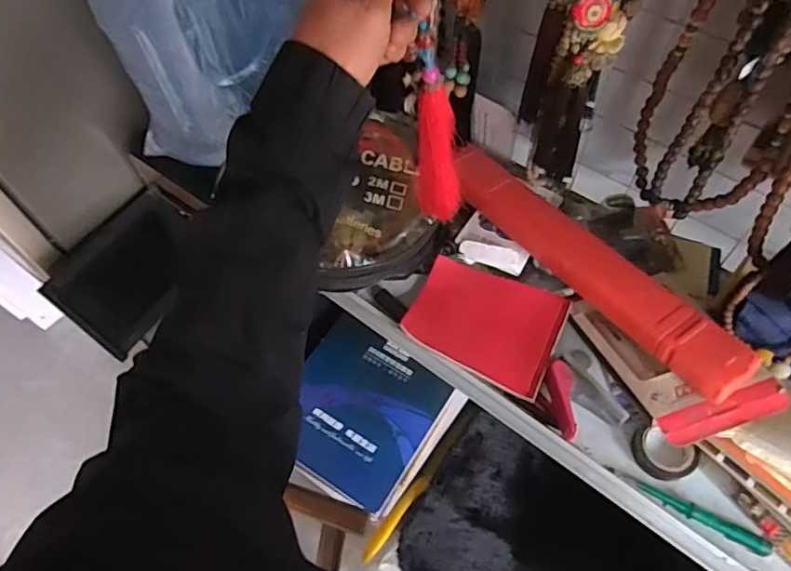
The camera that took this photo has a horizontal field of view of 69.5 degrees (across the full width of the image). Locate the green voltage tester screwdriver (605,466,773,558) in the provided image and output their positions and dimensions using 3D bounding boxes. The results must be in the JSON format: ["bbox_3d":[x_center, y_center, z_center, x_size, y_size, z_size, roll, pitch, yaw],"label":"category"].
[{"bbox_3d":[0.289,0.221,0.563,0.156,0.021,0.015,26,64,17],"label":"green voltage tester screwdriver"}]

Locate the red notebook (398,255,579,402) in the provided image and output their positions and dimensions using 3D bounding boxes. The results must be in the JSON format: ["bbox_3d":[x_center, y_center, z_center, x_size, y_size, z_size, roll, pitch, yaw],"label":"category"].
[{"bbox_3d":[0.104,0.040,0.660,0.166,0.013,0.128,23,63,16],"label":"red notebook"}]

